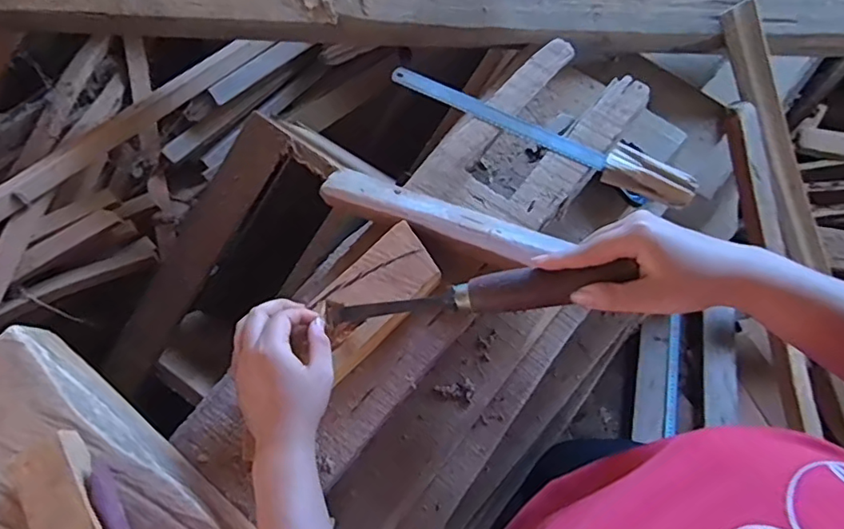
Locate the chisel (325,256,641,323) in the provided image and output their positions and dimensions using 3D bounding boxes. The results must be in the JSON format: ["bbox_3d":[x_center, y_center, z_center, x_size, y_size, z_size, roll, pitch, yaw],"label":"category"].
[{"bbox_3d":[0.032,0.026,0.447,0.256,0.020,0.027,-10,65,29],"label":"chisel"}]

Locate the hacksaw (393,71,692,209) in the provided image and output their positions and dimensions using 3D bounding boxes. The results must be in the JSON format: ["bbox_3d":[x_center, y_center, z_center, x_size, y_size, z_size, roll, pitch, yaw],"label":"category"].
[{"bbox_3d":[0.125,-0.146,0.597,0.332,0.021,0.043,29,73,14],"label":"hacksaw"}]

